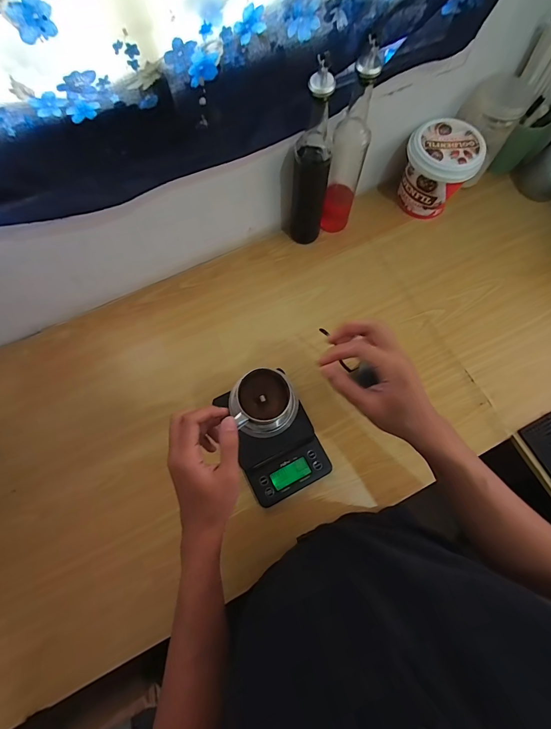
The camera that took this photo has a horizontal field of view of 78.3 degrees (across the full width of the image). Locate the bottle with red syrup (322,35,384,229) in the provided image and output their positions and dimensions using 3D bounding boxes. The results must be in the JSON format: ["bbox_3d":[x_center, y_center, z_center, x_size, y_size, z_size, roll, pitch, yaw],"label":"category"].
[{"bbox_3d":[0.122,-0.352,0.564,0.055,0.310,0.062,12,73,5],"label":"bottle with red syrup"}]

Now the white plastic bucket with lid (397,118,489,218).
[{"bbox_3d":[0.312,-0.373,0.661,0.121,0.131,0.116,0,72,1],"label":"white plastic bucket with lid"}]

